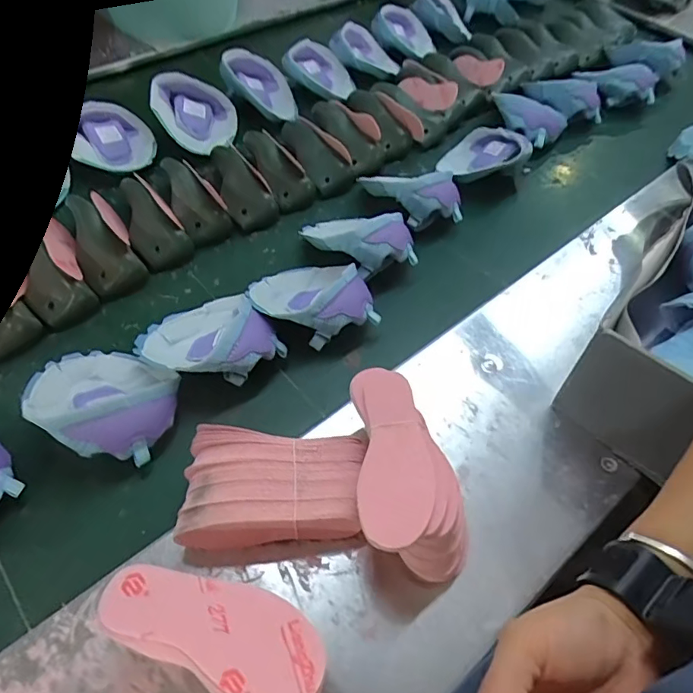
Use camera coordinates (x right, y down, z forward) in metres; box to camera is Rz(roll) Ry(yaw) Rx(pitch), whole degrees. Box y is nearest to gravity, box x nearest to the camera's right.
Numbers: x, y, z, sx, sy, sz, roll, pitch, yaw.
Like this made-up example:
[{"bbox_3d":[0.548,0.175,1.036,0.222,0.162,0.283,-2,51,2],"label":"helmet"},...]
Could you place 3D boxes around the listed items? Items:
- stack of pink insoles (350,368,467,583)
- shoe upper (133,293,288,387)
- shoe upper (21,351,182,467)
[{"bbox_3d":[0.052,0.108,0.436,0.090,0.088,0.160,-1,52,-3],"label":"stack of pink insoles"},{"bbox_3d":[-0.152,-0.010,0.545,0.130,0.054,0.132,1,52,-1],"label":"shoe upper"},{"bbox_3d":[-0.243,0.049,0.500,0.140,0.066,0.119,15,53,10],"label":"shoe upper"}]

